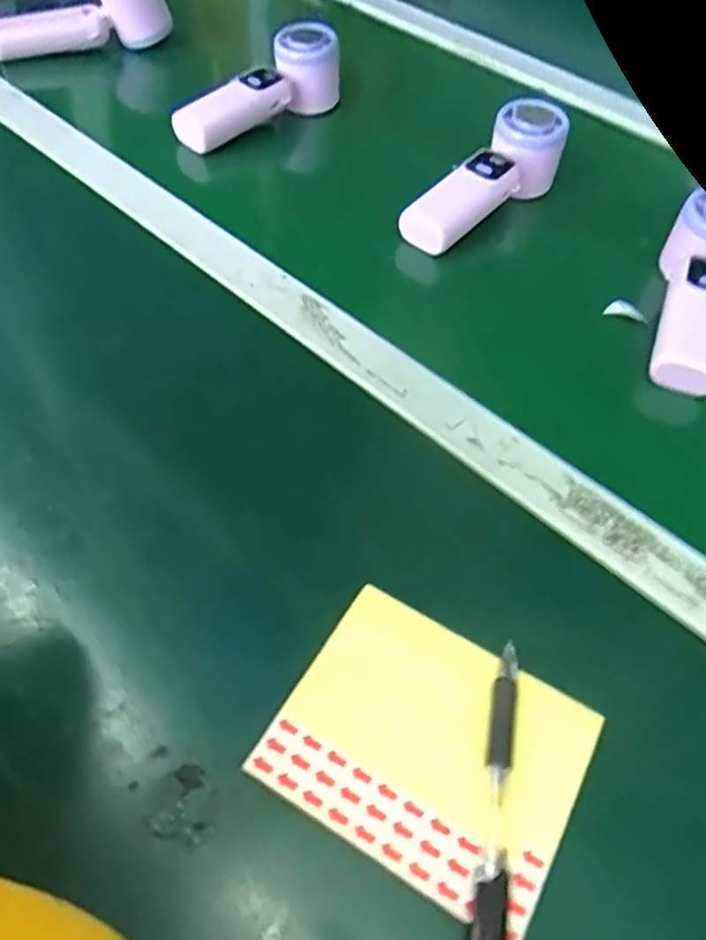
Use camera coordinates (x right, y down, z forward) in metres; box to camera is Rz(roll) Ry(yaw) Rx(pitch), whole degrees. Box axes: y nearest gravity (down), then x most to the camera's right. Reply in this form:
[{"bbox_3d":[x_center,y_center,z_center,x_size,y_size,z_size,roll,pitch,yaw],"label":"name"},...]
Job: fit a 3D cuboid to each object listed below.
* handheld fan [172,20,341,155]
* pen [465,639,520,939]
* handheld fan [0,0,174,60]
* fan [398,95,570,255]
[{"bbox_3d":[-0.077,-0.319,0.595,0.160,0.068,0.042,-37,63,-15],"label":"handheld fan"},{"bbox_3d":[0.057,0.133,0.277,0.016,0.012,0.142,11,52,3],"label":"pen"},{"bbox_3d":[-0.255,-0.437,0.649,0.163,0.069,0.055,-13,55,-15],"label":"handheld fan"},{"bbox_3d":[0.099,-0.220,0.538,0.048,0.058,0.159,40,70,23],"label":"fan"}]

